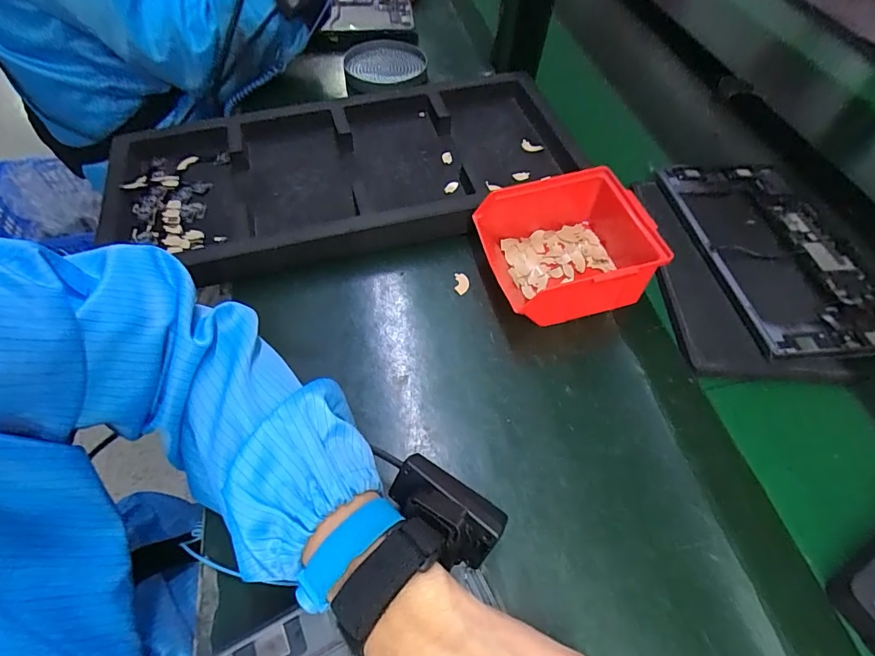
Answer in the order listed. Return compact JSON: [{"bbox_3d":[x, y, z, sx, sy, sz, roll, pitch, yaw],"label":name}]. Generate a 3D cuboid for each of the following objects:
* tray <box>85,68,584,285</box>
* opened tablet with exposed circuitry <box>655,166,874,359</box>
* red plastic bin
[{"bbox_3d":[-0.090,-0.174,0.480,0.484,0.037,0.229,-13,58,-10],"label":"tray"},{"bbox_3d":[0.334,-0.078,0.442,0.151,0.013,0.243,-7,58,-6],"label":"opened tablet with exposed circuitry"},{"bbox_3d":[0.124,-0.073,0.402,0.150,0.069,0.125,-14,59,-10],"label":"red plastic bin"}]

